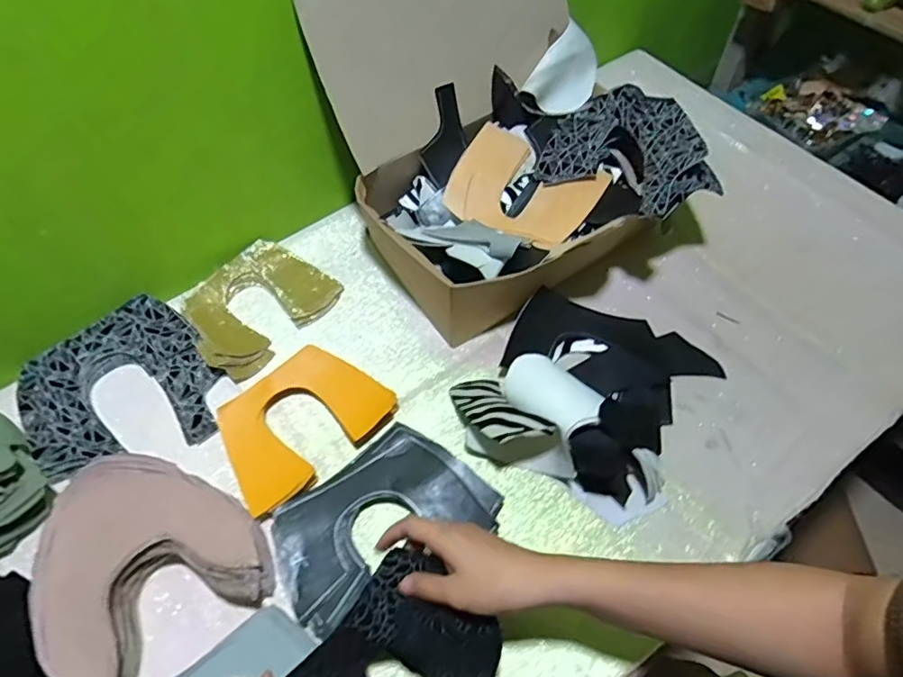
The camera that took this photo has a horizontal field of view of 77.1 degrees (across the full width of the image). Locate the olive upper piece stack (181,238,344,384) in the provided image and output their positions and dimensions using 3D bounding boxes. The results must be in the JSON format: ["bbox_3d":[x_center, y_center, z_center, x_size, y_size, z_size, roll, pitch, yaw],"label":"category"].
[{"bbox_3d":[-0.228,-0.040,0.660,0.127,0.025,0.164,34,63,20],"label":"olive upper piece stack"}]

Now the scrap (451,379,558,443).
[{"bbox_3d":[0.043,0.068,0.549,0.055,0.013,0.128,-19,23,-19],"label":"scrap"}]

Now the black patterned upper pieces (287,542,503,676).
[{"bbox_3d":[-0.035,0.255,0.433,0.118,0.072,0.140,33,63,20],"label":"black patterned upper pieces"}]

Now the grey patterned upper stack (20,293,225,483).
[{"bbox_3d":[-0.349,0.055,0.599,0.178,0.023,0.188,-33,63,-20],"label":"grey patterned upper stack"}]

